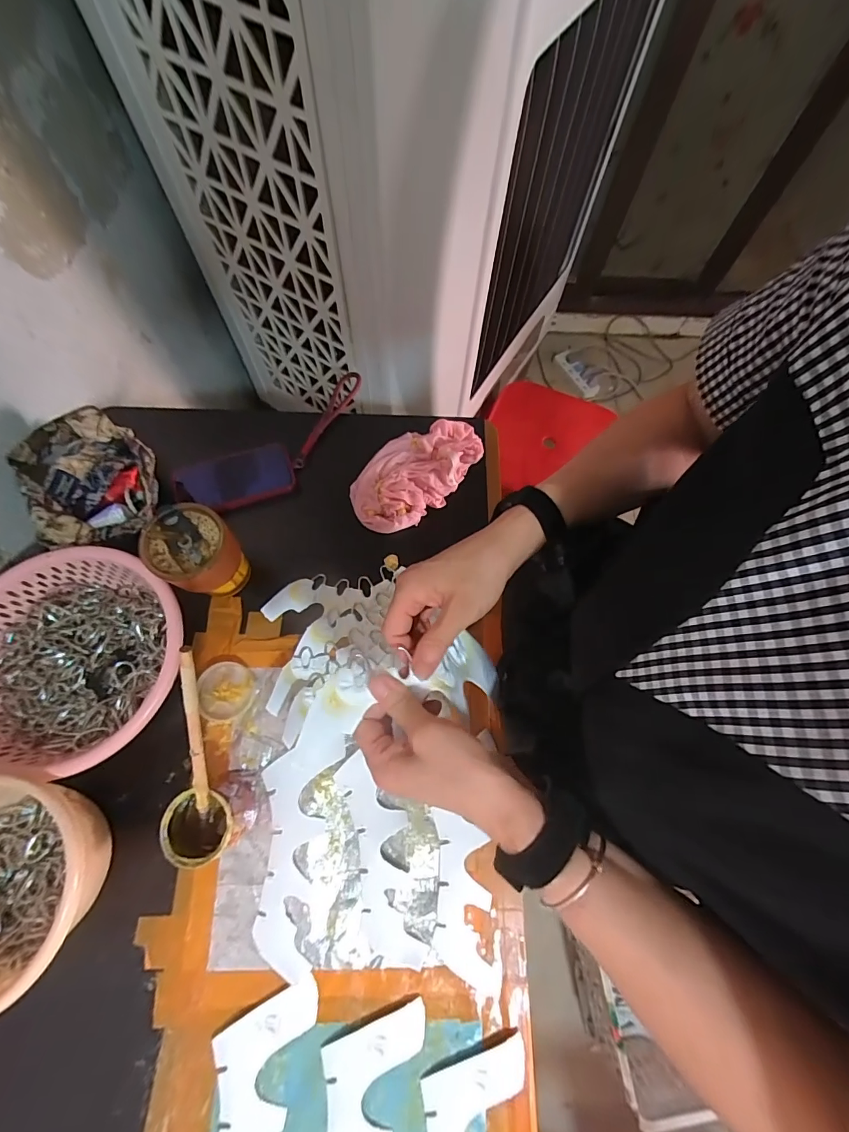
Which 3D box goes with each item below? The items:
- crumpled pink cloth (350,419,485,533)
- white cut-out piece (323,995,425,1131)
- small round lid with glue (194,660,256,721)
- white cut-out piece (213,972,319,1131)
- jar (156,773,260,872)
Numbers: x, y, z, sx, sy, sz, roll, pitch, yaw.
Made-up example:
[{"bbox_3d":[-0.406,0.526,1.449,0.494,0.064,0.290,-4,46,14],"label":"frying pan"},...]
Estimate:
[{"bbox_3d":[-0.009,-0.127,0.581,0.192,0.038,0.098,-41,76,-15],"label":"crumpled pink cloth"},{"bbox_3d":[-0.062,0.496,0.364,0.076,0.008,0.212,14,70,3],"label":"white cut-out piece"},{"bbox_3d":[-0.226,0.141,0.490,0.061,0.010,0.062,1,70,-2],"label":"small round lid with glue"},{"bbox_3d":[-0.155,0.482,0.369,0.077,0.007,0.216,11,70,2],"label":"white cut-out piece"},{"bbox_3d":[-0.206,0.246,0.419,0.066,0.067,0.062,1,70,-2],"label":"jar"}]

